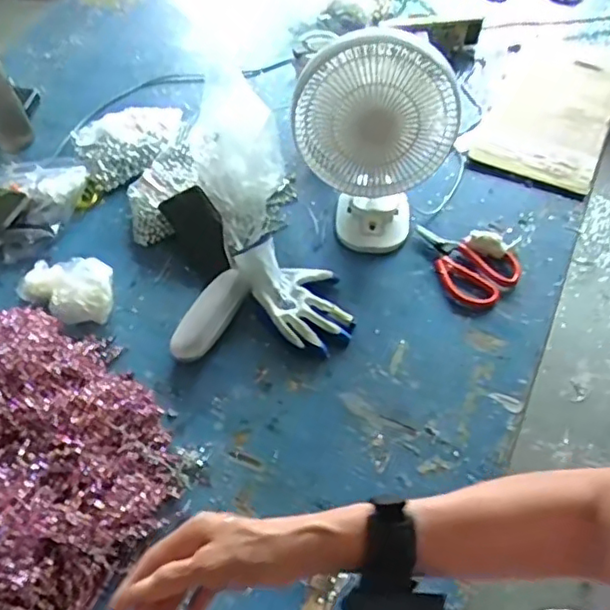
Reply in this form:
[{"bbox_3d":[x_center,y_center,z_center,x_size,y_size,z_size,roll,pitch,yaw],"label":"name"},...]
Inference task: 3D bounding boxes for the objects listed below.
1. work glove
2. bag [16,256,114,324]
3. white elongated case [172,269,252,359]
[{"bbox_3d":[-0.006,-0.020,0.911,0.117,0.060,0.188,-29,60,-18],"label":"work glove"},{"bbox_3d":[-0.352,-0.025,0.931,0.154,0.054,0.106,16,57,12],"label":"bag"},{"bbox_3d":[-0.136,0.018,0.900,0.061,0.037,0.155,21,58,15],"label":"white elongated case"}]

